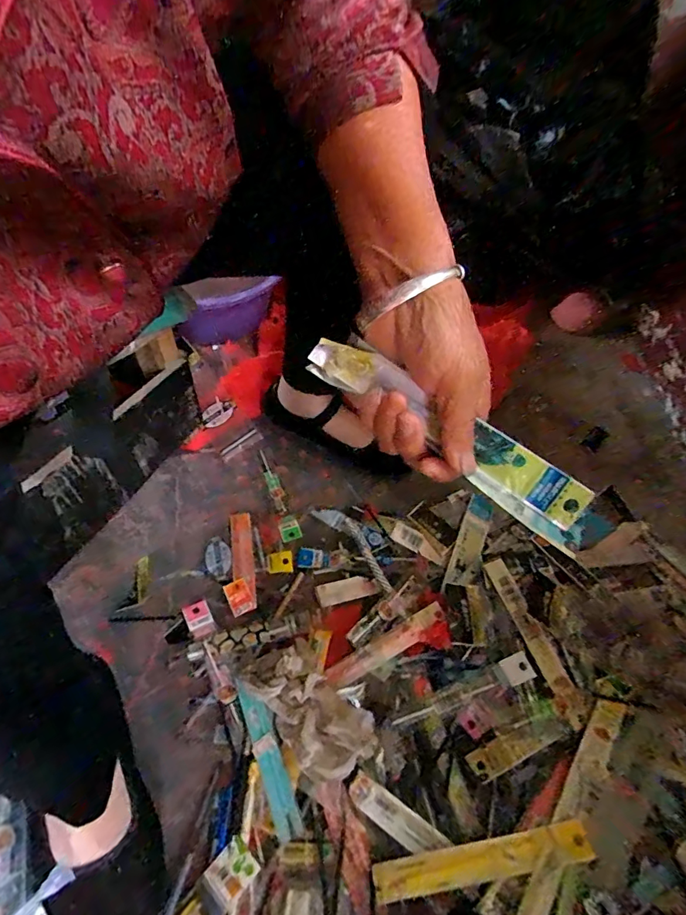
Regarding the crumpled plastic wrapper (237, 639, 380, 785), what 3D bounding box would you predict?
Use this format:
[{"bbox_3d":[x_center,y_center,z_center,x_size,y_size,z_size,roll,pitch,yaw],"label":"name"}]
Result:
[{"bbox_3d":[-0.033,0.233,0.427,0.070,0.057,0.130,-32,60,-26],"label":"crumpled plastic wrapper"}]

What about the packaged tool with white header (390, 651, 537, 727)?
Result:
[{"bbox_3d":[0.122,0.239,0.461,0.149,0.006,0.025,-22,53,-4],"label":"packaged tool with white header"}]

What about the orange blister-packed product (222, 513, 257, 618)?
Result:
[{"bbox_3d":[-0.123,0.120,0.537,0.033,0.012,0.135,-6,53,-11],"label":"orange blister-packed product"}]

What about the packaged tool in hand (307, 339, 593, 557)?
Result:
[{"bbox_3d":[0.058,-0.013,0.252,0.179,0.025,0.034,35,55,2],"label":"packaged tool in hand"}]

